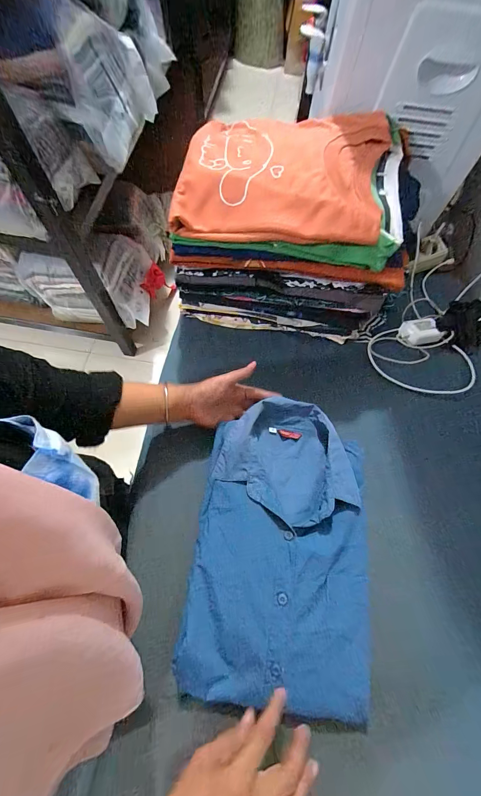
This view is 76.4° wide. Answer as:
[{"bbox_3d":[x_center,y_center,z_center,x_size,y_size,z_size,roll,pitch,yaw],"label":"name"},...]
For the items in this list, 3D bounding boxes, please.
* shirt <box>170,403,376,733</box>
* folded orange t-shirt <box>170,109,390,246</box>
[{"bbox_3d":[0.060,0.186,0.416,0.226,0.038,0.369,8,68,1],"label":"shirt"},{"bbox_3d":[0.063,-0.329,0.444,0.287,0.045,0.236,6,68,0],"label":"folded orange t-shirt"}]

